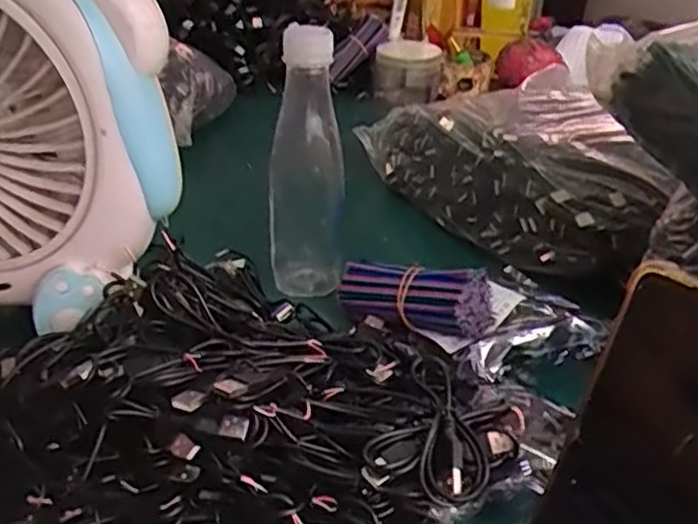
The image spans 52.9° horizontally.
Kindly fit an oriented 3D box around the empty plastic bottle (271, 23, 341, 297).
[{"bbox_3d":[-0.034,-0.069,0.519,0.056,0.206,0.068,-3,33,-4],"label":"empty plastic bottle"}]

